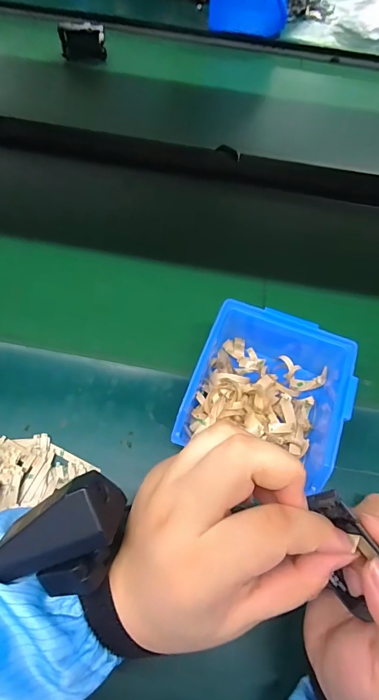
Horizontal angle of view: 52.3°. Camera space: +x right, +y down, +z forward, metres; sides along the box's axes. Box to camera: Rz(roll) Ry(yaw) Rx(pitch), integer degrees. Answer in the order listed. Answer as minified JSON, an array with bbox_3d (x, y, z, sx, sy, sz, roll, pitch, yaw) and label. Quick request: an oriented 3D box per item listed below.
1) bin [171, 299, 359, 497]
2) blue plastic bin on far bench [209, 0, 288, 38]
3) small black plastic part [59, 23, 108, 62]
[{"bbox_3d":[0.065,0.040,0.335,0.125,0.064,0.134,18,63,6],"label":"bin"},{"bbox_3d":[0.101,-0.603,0.662,0.134,0.067,0.128,8,62,1],"label":"blue plastic bin on far bench"},{"bbox_3d":[-0.169,-0.487,0.610,0.071,0.047,0.021,10,62,2],"label":"small black plastic part"}]

